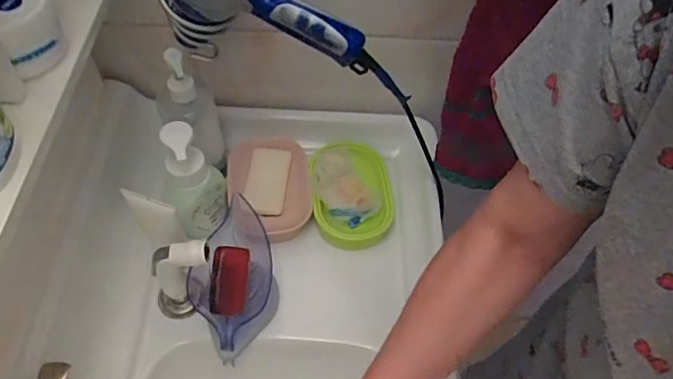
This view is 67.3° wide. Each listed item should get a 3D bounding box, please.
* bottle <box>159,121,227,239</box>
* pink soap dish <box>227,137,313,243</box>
[{"bbox_3d":[-0.168,-0.011,0.600,0.061,0.153,0.063,-5,55,-7],"label":"bottle"},{"bbox_3d":[-0.088,0.001,0.671,0.106,0.034,0.160,-3,55,-6],"label":"pink soap dish"}]

